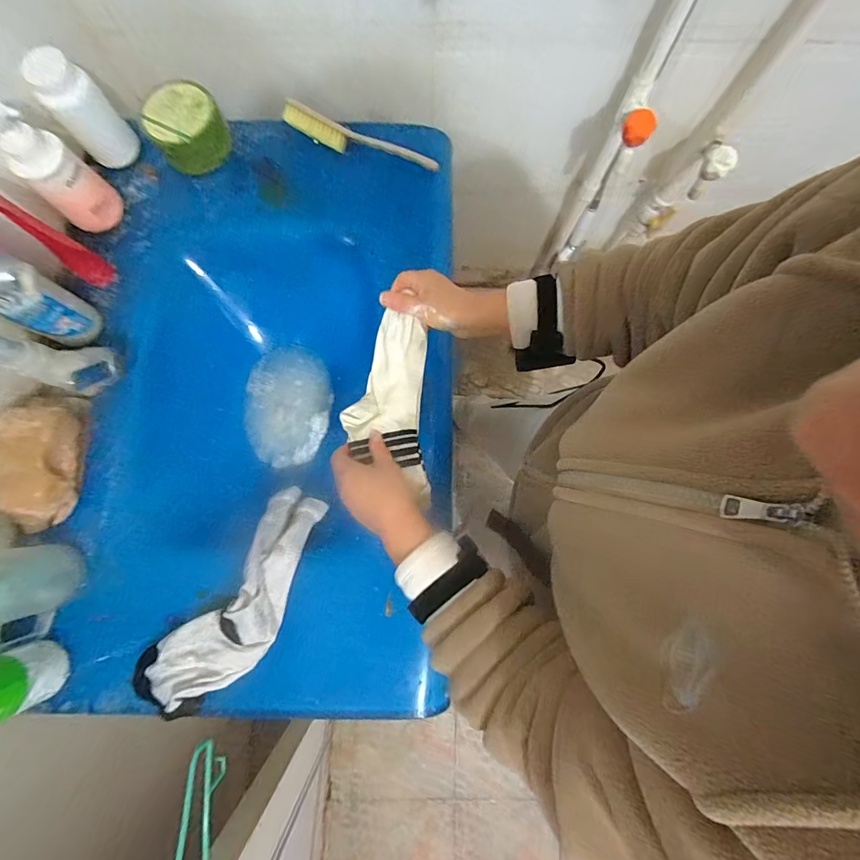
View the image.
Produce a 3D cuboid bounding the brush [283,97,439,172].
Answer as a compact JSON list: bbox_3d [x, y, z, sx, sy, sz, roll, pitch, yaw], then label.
[{"bbox_3d":[-0.097,-0.403,0.578,0.218,0.051,0.025,15,79,2],"label":"brush"}]

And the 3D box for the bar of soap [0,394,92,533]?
[{"bbox_3d":[-0.454,0.035,0.484,0.062,0.062,0.153,0,79,0],"label":"bar of soap"}]

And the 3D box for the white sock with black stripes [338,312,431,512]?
[{"bbox_3d":[-0.052,-0.028,0.494,0.098,0.037,0.212,0,87,0],"label":"white sock with black stripes"}]

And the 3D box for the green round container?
[{"bbox_3d":[-0.331,-0.413,0.575,0.096,0.071,0.094,-25,80,-5],"label":"green round container"}]

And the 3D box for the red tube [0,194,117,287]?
[{"bbox_3d":[-0.448,-0.227,0.492,0.044,0.166,0.033,35,81,6],"label":"red tube"}]

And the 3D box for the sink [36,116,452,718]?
[{"bbox_3d":[-0.212,-0.037,0.594,0.450,0.154,0.746,2,79,0],"label":"sink"}]

